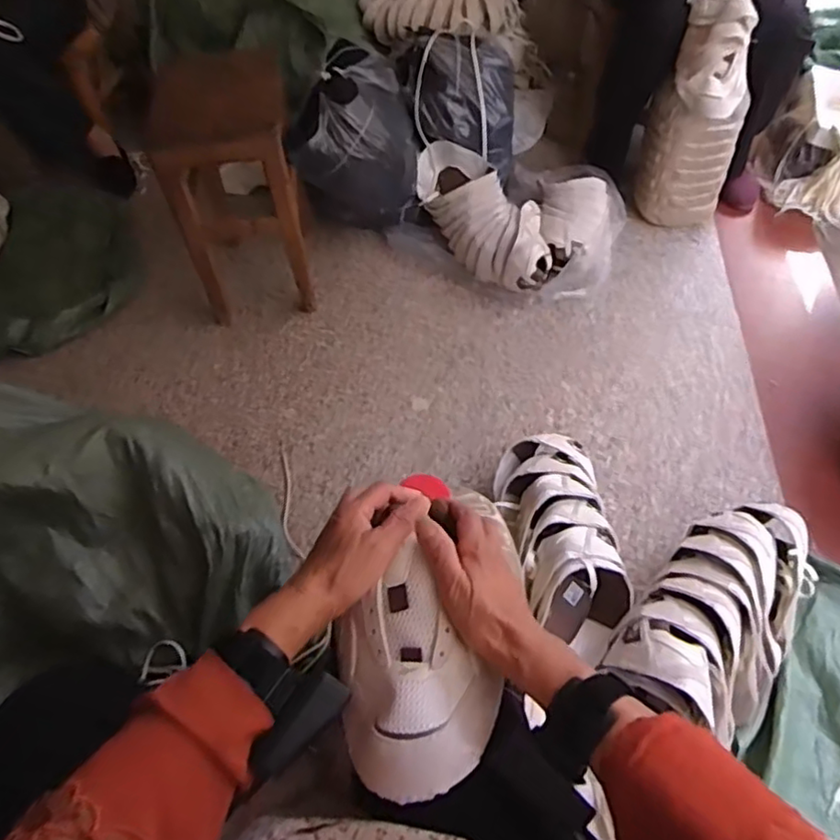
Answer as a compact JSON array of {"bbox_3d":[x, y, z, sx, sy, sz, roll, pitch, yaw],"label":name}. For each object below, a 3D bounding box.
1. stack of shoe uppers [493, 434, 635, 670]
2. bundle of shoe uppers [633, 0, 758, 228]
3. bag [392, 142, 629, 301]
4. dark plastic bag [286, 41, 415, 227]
[{"bbox_3d":[0.211,0.166,0.934,0.162,0.138,0.326,-9,52,-4],"label":"stack of shoe uppers"},{"bbox_3d":[0.598,-0.640,1.347,0.201,0.461,0.150,15,55,14],"label":"bundle of shoe uppers"},{"bbox_3d":[0.252,-0.488,1.444,0.423,0.156,0.479,-39,60,-24],"label":"bag"},{"bbox_3d":[-0.149,-0.629,1.434,0.277,0.321,0.299,-5,52,-1],"label":"dark plastic bag"}]

